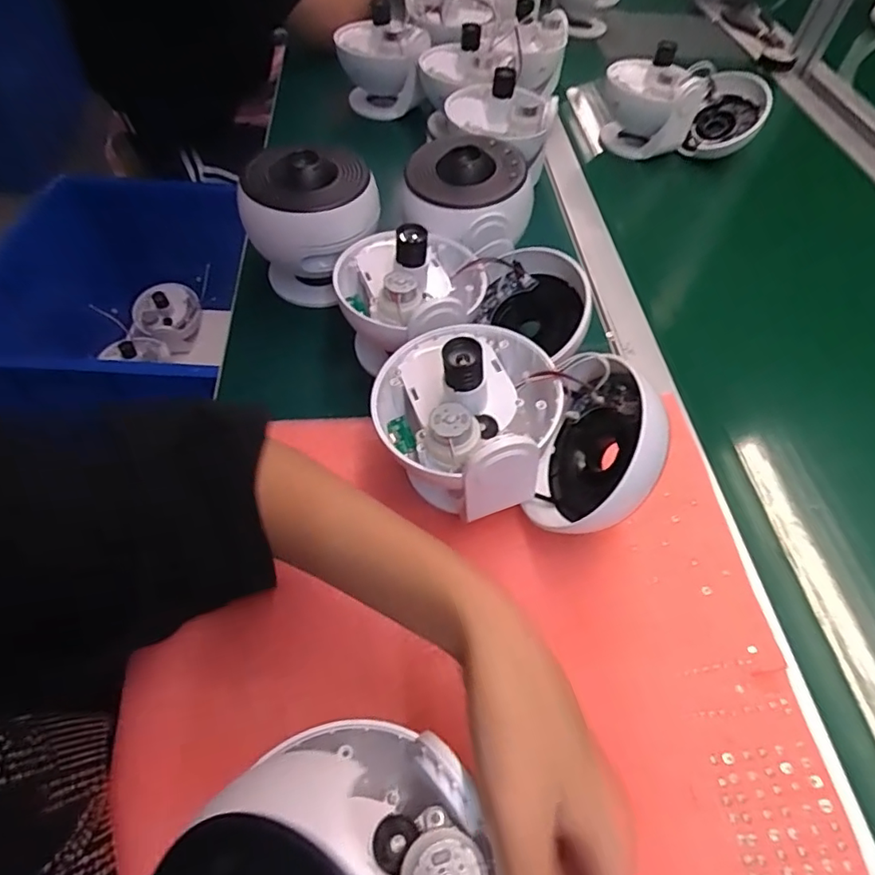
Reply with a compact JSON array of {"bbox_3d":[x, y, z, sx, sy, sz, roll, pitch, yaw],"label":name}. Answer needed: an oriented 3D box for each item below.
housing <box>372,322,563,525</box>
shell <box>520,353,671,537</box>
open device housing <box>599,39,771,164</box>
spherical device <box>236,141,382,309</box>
[{"bbox_3d":[0.018,-0.018,0.347,0.109,0.092,0.112,-1,55,-3],"label":"housing"},{"bbox_3d":[0.096,0.005,0.355,0.061,0.115,0.115,12,60,-23],"label":"shell"},{"bbox_3d":[0.316,-0.423,0.699,0.191,0.130,0.124,19,51,8],"label":"open device housing"},{"bbox_3d":[-0.110,-0.184,0.479,0.108,0.121,0.088,-16,57,-14],"label":"spherical device"}]

